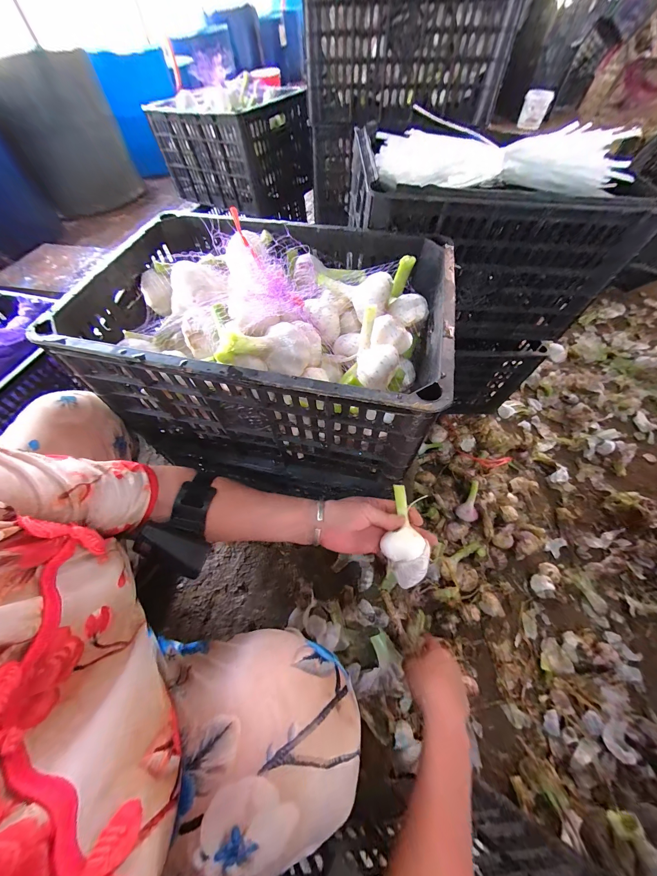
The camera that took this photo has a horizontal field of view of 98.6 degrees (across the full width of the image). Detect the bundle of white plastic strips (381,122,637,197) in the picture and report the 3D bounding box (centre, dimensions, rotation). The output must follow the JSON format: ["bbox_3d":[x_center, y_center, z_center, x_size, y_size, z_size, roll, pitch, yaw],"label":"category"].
[{"bbox_3d":[0.251,-0.396,0.407,0.363,0.054,0.105,-5,59,-3],"label":"bundle of white plastic strips"}]

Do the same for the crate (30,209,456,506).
[{"bbox_3d":[-0.071,-0.128,0.436,0.425,0.244,0.301,11,59,7],"label":"crate"}]

